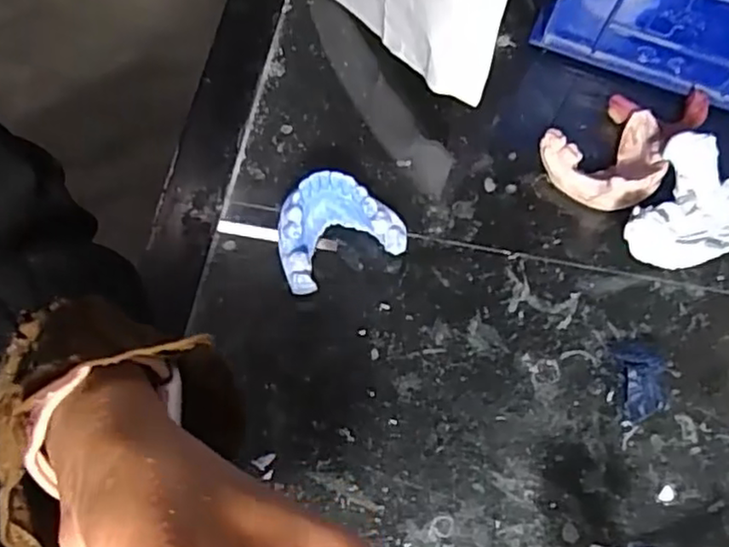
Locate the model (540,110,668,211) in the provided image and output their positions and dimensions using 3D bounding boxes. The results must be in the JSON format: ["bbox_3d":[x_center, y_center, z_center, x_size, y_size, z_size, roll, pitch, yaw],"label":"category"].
[{"bbox_3d":[0.132,-0.058,0.355,0.071,0.026,0.047,-17,68,-11],"label":"model"}]

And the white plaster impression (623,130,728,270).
[{"bbox_3d":[0.162,-0.029,0.337,0.051,0.039,0.067,31,68,10],"label":"white plaster impression"}]

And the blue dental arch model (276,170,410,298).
[{"bbox_3d":[-0.015,-0.022,0.329,0.061,0.028,0.046,-25,69,-14],"label":"blue dental arch model"}]

